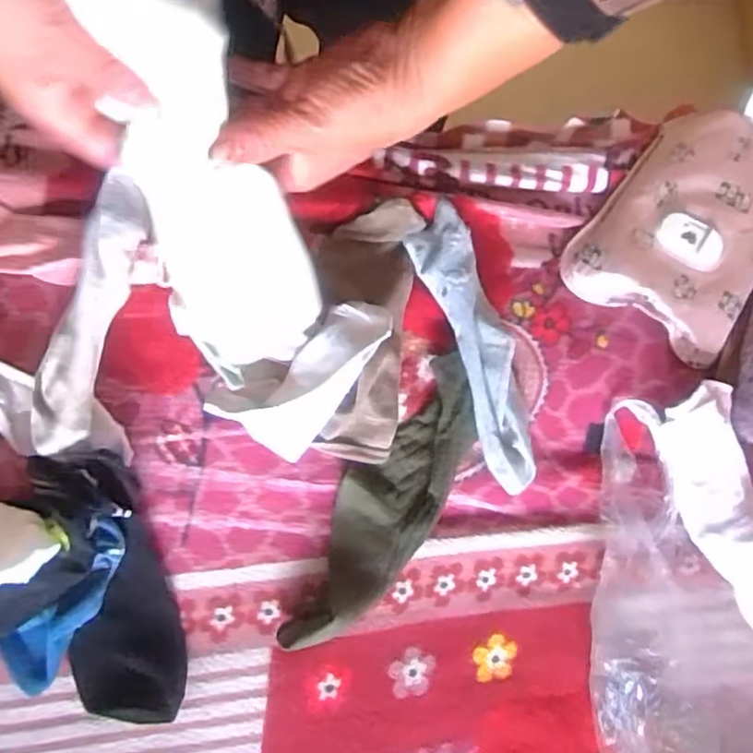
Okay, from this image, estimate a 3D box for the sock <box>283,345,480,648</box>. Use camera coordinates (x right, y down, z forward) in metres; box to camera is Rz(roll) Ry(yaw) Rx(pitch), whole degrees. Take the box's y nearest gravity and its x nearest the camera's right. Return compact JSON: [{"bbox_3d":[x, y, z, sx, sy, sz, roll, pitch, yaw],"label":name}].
[{"bbox_3d":[0.013,0.094,0.535,0.080,0.044,0.268,27,80,3],"label":"sock"}]

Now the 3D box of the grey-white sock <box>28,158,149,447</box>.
[{"bbox_3d":[-0.203,-0.047,0.474,0.041,0.029,0.200,14,80,1],"label":"grey-white sock"}]

